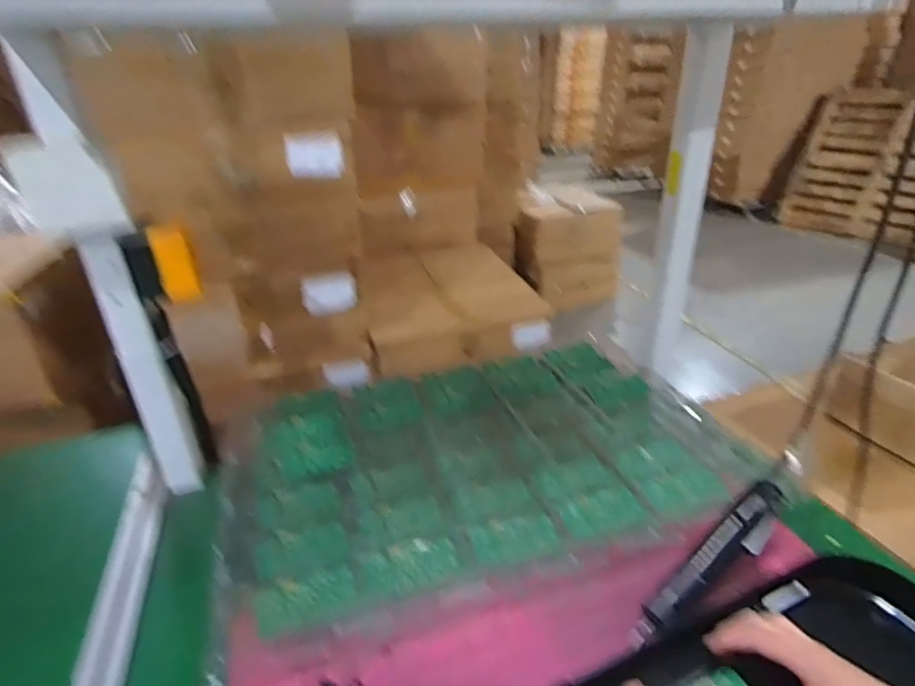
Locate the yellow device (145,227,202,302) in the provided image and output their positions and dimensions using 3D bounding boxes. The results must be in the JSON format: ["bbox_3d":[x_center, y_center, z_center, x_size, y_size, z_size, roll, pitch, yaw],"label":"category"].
[{"bbox_3d":[-0.313,-0.089,0.590,0.036,0.079,0.022,-15,31,-23],"label":"yellow device"}]

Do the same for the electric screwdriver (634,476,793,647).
[{"bbox_3d":[0.258,0.222,0.544,0.221,0.029,0.041,-36,39,-15],"label":"electric screwdriver"}]

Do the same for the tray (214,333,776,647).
[{"bbox_3d":[0.032,0.141,0.749,0.660,0.029,0.435,-8,29,-12],"label":"tray"}]

